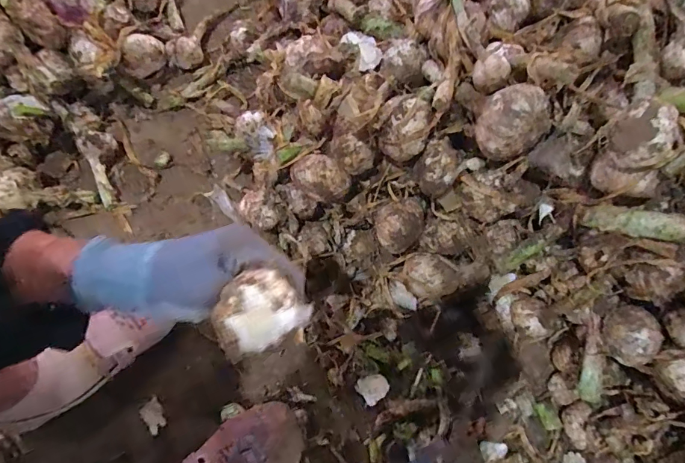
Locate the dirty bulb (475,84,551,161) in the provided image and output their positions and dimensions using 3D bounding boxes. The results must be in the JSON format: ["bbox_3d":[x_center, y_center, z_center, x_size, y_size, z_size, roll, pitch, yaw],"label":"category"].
[{"bbox_3d":[0.133,-0.084,0.334,0.049,0.044,0.048,0,79,-2],"label":"dirty bulb"}]

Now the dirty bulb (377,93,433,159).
[{"bbox_3d":[0.054,-0.089,0.371,0.042,0.041,0.047,27,79,3],"label":"dirty bulb"}]

